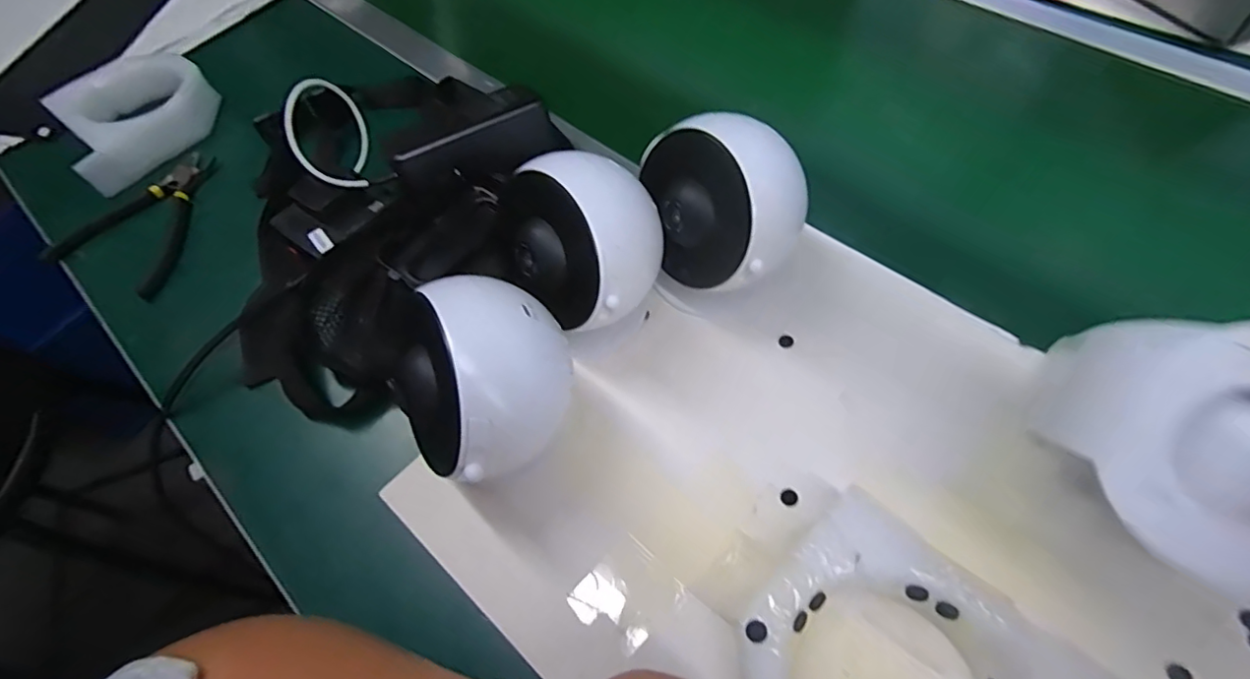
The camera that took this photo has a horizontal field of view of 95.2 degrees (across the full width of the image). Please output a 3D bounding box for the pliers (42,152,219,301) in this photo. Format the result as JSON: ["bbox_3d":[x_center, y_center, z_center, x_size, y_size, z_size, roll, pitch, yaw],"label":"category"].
[{"bbox_3d":[-0.396,-0.104,0.480,0.125,0.018,0.133,18,62,14],"label":"pliers"}]

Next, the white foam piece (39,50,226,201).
[{"bbox_3d":[-0.445,-0.209,0.525,0.125,0.036,0.122,-37,64,-18],"label":"white foam piece"}]

